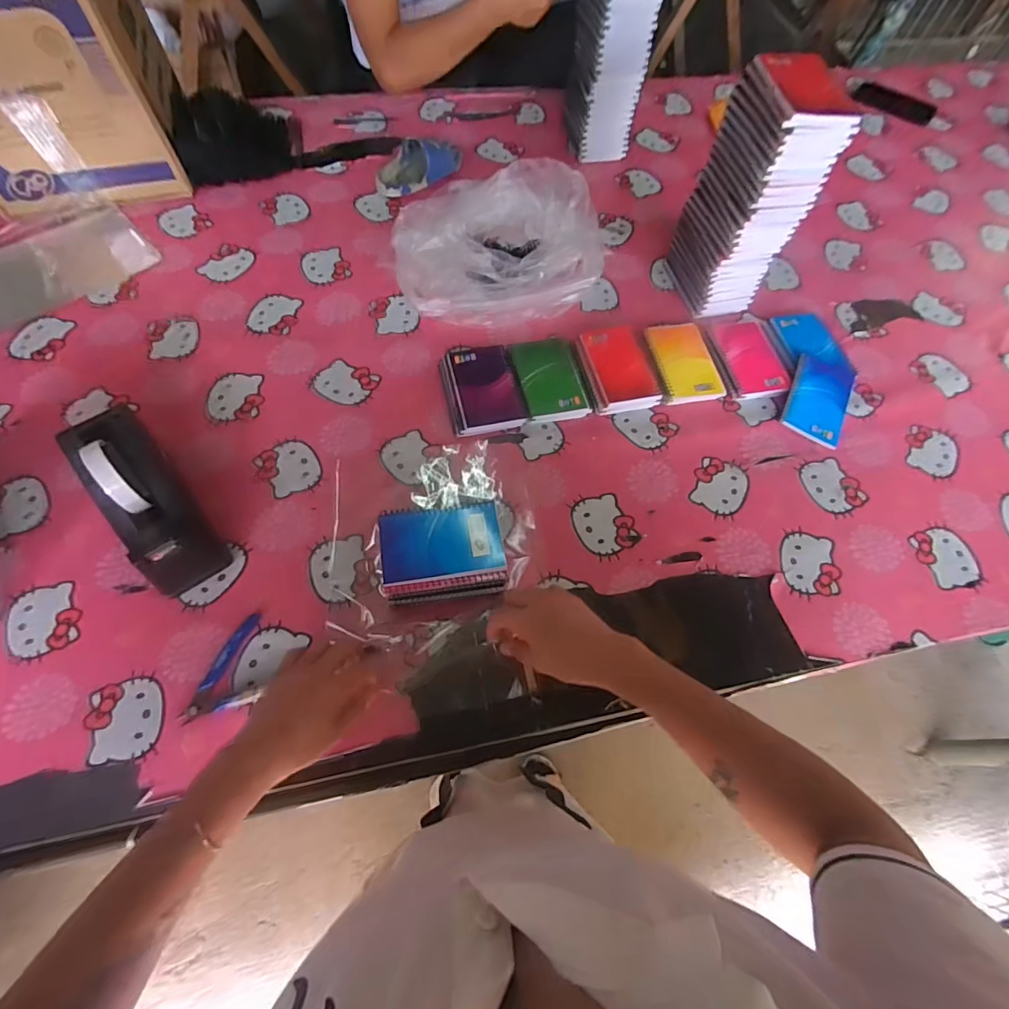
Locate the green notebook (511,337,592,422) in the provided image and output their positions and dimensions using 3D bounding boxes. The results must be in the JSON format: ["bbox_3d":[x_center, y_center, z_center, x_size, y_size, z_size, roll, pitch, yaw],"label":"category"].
[{"bbox_3d":[0.064,-0.174,0.700,0.087,0.020,0.124,-13,64,-9],"label":"green notebook"}]

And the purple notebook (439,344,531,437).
[{"bbox_3d":[-0.031,-0.157,0.684,0.097,0.021,0.127,-12,64,-9],"label":"purple notebook"}]

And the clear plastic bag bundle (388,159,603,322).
[{"bbox_3d":[-0.021,-0.395,0.758,0.288,0.098,0.248,-17,65,-11],"label":"clear plastic bag bundle"}]

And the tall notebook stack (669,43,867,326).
[{"bbox_3d":[0.339,-0.420,0.708,0.101,0.287,0.137,-12,64,-9],"label":"tall notebook stack"}]

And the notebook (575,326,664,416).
[{"bbox_3d":[0.160,-0.191,0.713,0.091,0.029,0.128,-11,64,-8],"label":"notebook"}]

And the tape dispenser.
[{"bbox_3d":[-0.395,-0.009,0.549,0.075,0.118,0.214,-35,70,-18],"label":"tape dispenser"}]

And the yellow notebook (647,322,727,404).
[{"bbox_3d":[0.259,-0.205,0.716,0.083,0.015,0.128,-6,63,-6],"label":"yellow notebook"}]

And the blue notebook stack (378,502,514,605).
[{"bbox_3d":[-0.067,0.057,0.563,0.129,0.061,0.091,-6,63,-6],"label":"blue notebook stack"}]

